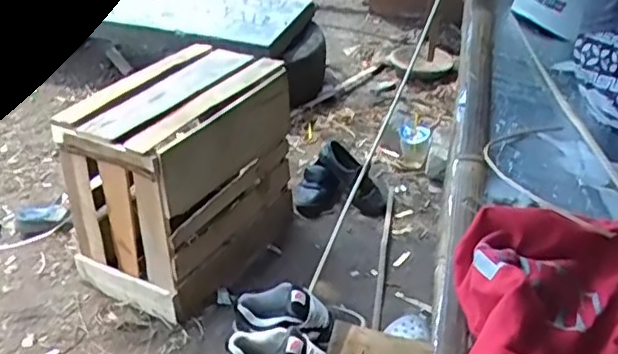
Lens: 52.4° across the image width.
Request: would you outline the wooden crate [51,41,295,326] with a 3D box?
[{"bbox_3d":[-0.290,-0.003,1.518,0.351,0.445,0.530,23,42,23],"label":"wooden crate"}]

